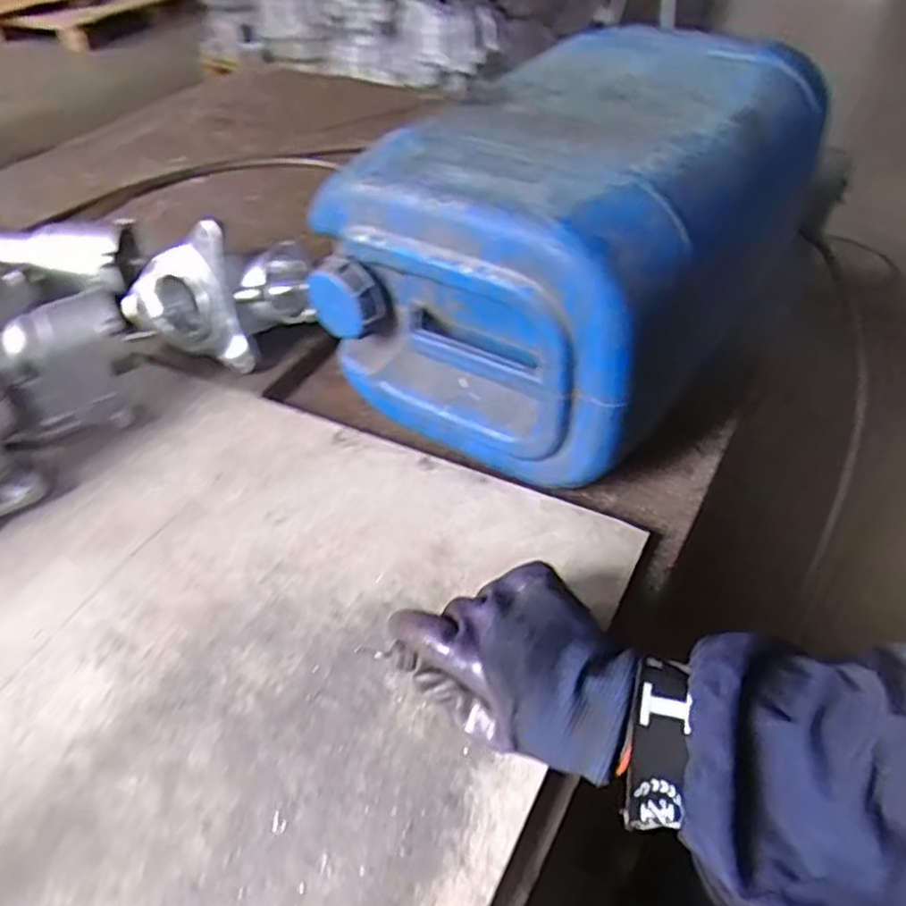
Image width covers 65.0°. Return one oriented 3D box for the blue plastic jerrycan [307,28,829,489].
[{"bbox_3d":[0.119,-0.198,0.652,0.276,0.242,0.418,26,50,26],"label":"blue plastic jerrycan"}]

